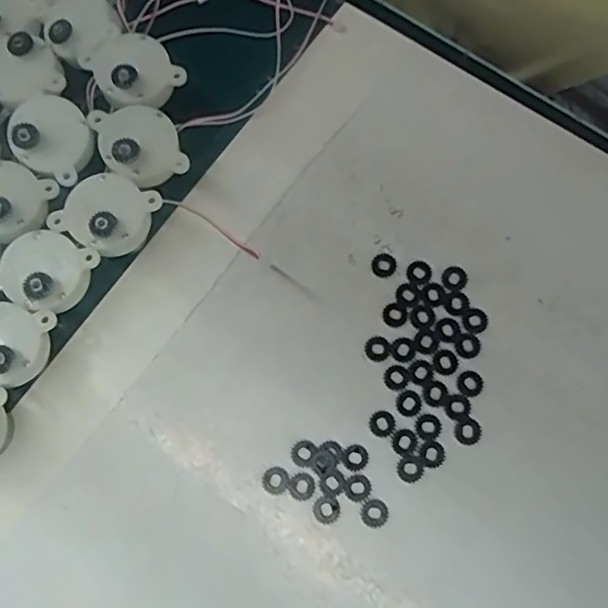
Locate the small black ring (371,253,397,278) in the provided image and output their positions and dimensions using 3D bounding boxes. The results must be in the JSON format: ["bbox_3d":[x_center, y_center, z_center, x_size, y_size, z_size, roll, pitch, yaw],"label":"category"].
[{"bbox_3d":[0.034,-0.017,0.262,0.011,0.004,0.011,-1,75,2],"label":"small black ring"}]

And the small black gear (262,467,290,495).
[{"bbox_3d":[-0.011,0.069,0.241,0.011,0.004,0.010,-1,75,2],"label":"small black gear"}]

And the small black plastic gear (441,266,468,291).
[{"bbox_3d":[0.064,-0.011,0.258,0.010,0.004,0.011,-1,75,2],"label":"small black plastic gear"}]

